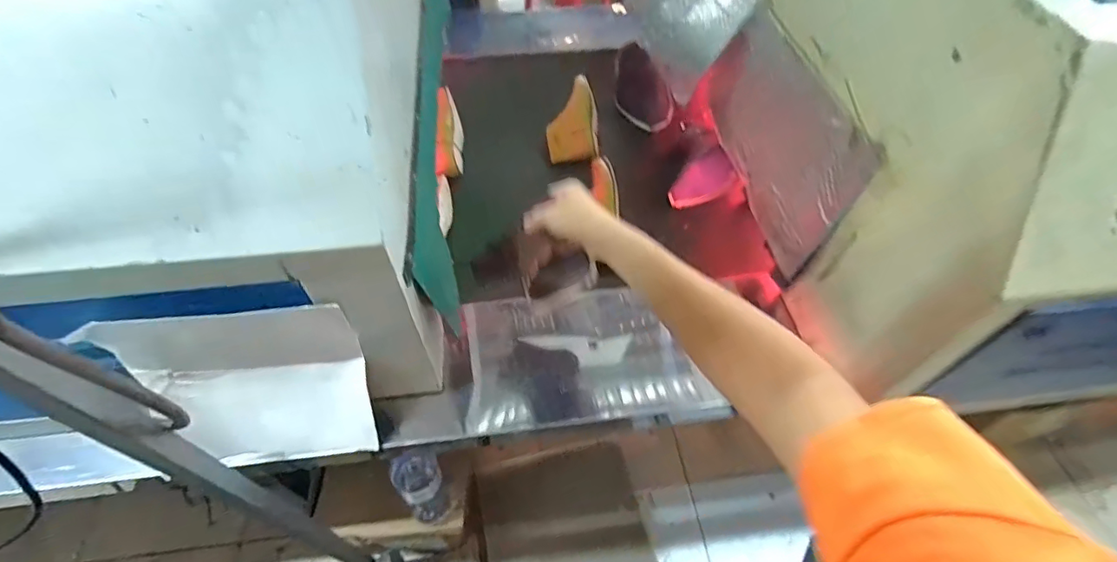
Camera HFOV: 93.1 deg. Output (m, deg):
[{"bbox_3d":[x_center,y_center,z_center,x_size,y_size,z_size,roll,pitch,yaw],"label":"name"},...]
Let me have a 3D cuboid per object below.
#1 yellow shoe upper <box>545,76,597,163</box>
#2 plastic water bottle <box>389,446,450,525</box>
[{"bbox_3d":[0.033,-0.354,1.175,0.109,0.064,0.254,3,54,0],"label":"yellow shoe upper"},{"bbox_3d":[-0.261,0.417,1.050,0.083,0.265,0.088,1,54,-1],"label":"plastic water bottle"}]

